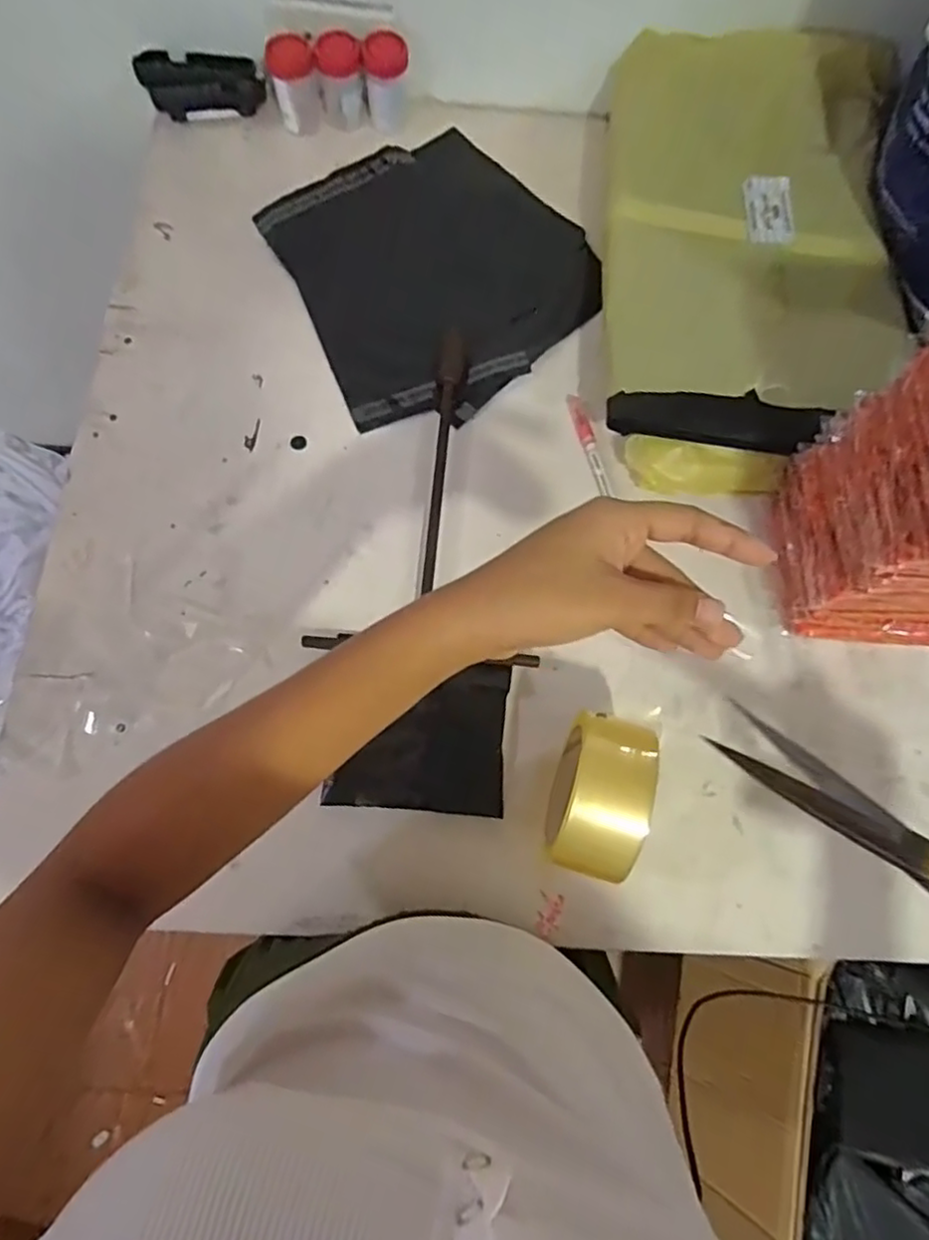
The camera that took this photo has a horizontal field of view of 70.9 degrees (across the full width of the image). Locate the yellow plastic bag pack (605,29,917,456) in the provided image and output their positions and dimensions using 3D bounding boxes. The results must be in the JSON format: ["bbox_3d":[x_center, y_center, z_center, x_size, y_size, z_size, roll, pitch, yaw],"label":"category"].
[{"bbox_3d":[0.245,-0.344,0.564,0.245,0.057,0.399,8,73,0],"label":"yellow plastic bag pack"}]

